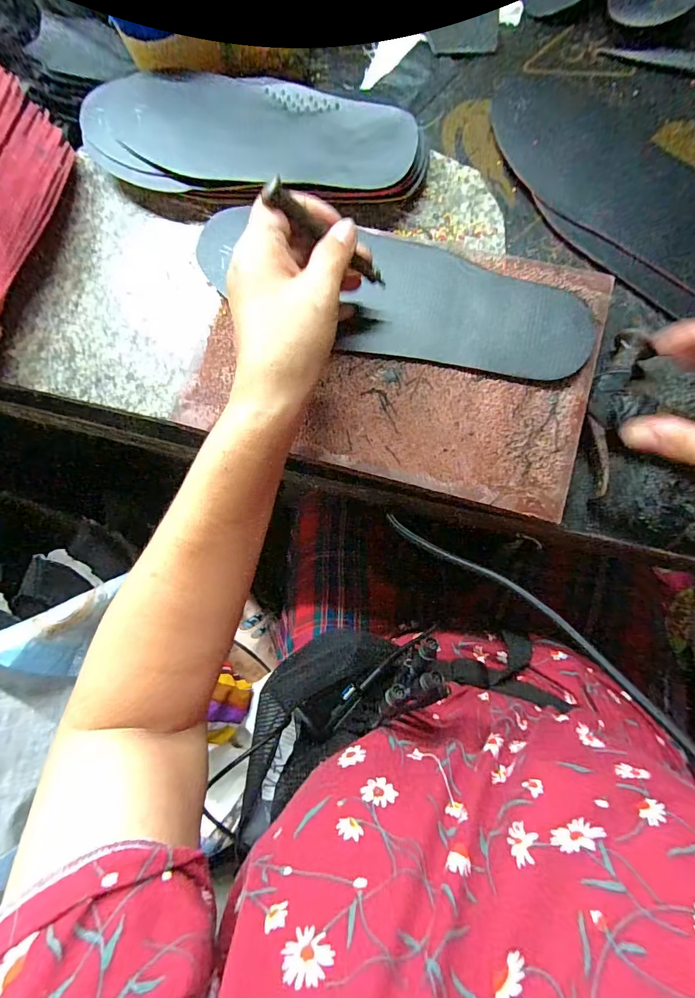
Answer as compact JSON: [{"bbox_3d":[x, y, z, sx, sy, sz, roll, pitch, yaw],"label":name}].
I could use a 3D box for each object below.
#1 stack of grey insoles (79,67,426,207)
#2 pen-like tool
[{"bbox_3d":[-0.081,-0.279,0.342,0.276,0.042,0.101,19,84,7],"label":"stack of grey insoles"},{"bbox_3d":[-0.008,-0.155,0.257,0.091,0.009,0.009,21,82,-38],"label":"pen-like tool"}]

